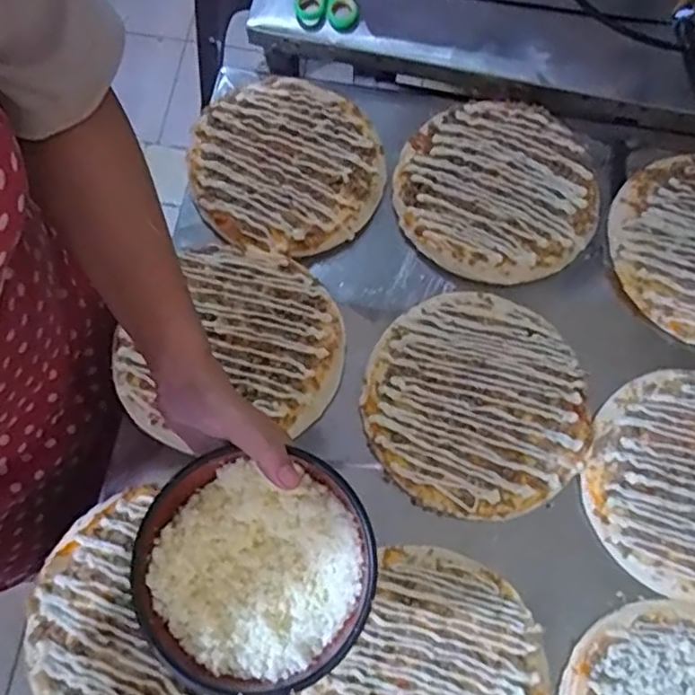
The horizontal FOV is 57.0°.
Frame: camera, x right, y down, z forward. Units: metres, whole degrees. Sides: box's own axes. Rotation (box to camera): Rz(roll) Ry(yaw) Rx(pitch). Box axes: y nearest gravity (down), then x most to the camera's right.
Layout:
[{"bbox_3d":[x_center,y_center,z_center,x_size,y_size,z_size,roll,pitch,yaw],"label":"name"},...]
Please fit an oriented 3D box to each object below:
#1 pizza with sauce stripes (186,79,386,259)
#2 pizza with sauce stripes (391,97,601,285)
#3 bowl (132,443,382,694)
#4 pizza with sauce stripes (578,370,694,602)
[{"bbox_3d":[-0.063,-0.189,0.653,0.189,0.018,0.201,1,73,-2],"label":"pizza with sauce stripes"},{"bbox_3d":[0.148,-0.161,0.640,0.191,0.014,0.197,1,73,-2],"label":"pizza with sauce stripes"},{"bbox_3d":[-0.055,0.139,0.399,0.141,0.051,0.131,1,73,-2],"label":"bowl"},{"bbox_3d":[0.314,0.121,0.570,0.192,0.018,0.191,1,73,-2],"label":"pizza with sauce stripes"}]

